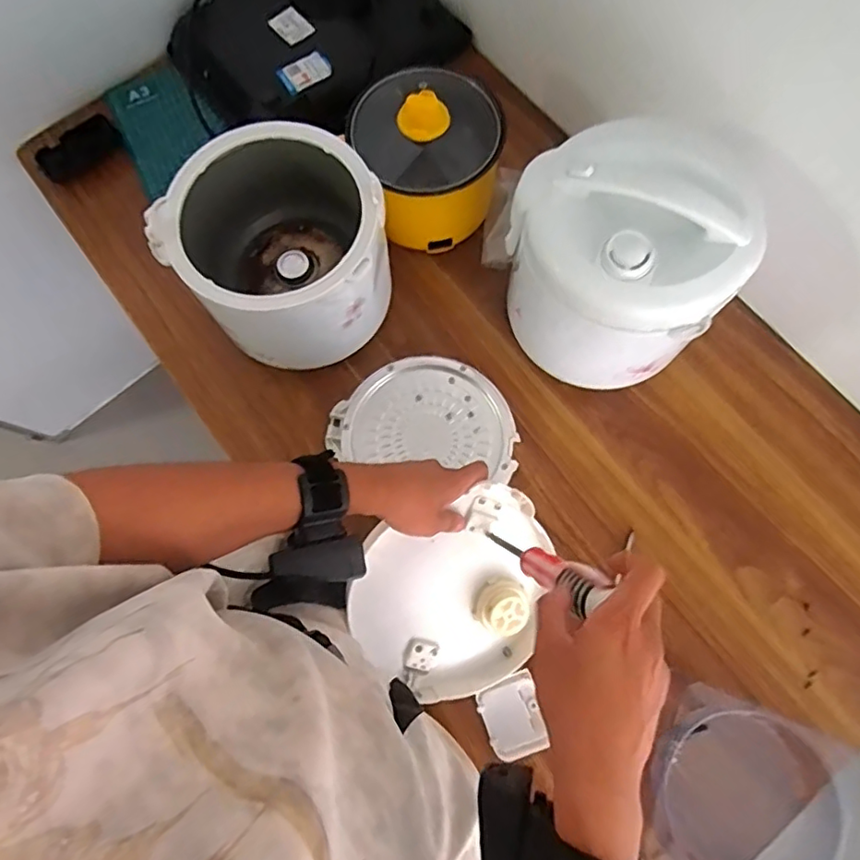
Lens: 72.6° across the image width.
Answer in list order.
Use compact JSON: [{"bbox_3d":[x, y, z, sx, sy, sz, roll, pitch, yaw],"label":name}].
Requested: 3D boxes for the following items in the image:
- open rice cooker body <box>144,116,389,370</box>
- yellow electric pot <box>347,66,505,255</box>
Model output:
[{"bbox_3d":[-0.148,-0.179,0.623,0.201,0.166,0.193,0,72,1],"label":"open rice cooker body"},{"bbox_3d":[-0.003,-0.310,0.671,0.153,0.146,0.152,0,72,1],"label":"yellow electric pot"}]

